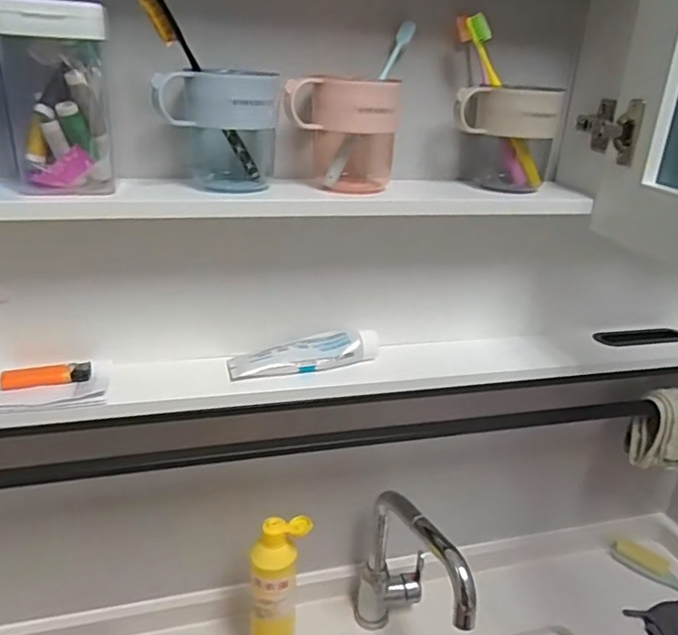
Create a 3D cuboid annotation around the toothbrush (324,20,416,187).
[{"bbox_3d":[0.029,-0.208,0.584,0.021,0.179,0.011,23,-6,37],"label":"toothbrush"}]

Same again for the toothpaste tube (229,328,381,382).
[{"bbox_3d":[-0.035,0.038,0.651,0.164,0.032,0.038,-3,25,-16],"label":"toothpaste tube"}]

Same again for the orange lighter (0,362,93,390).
[{"bbox_3d":[-0.290,0.056,0.595,0.083,0.012,0.028,-8,26,-25],"label":"orange lighter"}]

